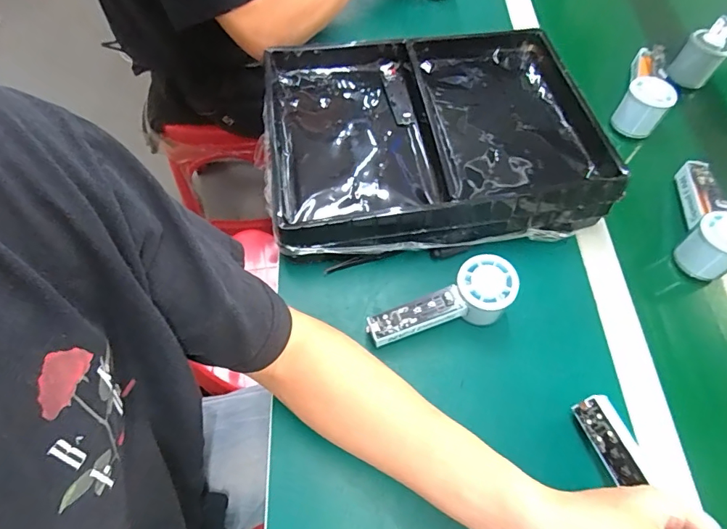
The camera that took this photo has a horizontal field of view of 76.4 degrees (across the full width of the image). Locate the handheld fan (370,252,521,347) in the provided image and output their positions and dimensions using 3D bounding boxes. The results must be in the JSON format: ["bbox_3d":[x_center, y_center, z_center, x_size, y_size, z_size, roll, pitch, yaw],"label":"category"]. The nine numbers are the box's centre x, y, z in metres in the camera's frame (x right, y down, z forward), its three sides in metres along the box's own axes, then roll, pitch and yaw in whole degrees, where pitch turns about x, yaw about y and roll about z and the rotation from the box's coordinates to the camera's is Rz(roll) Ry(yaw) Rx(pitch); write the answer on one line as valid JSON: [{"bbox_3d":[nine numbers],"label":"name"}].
[{"bbox_3d":[0.079,0.044,0.468,0.150,0.047,0.052,-22,64,0],"label":"handheld fan"}]

